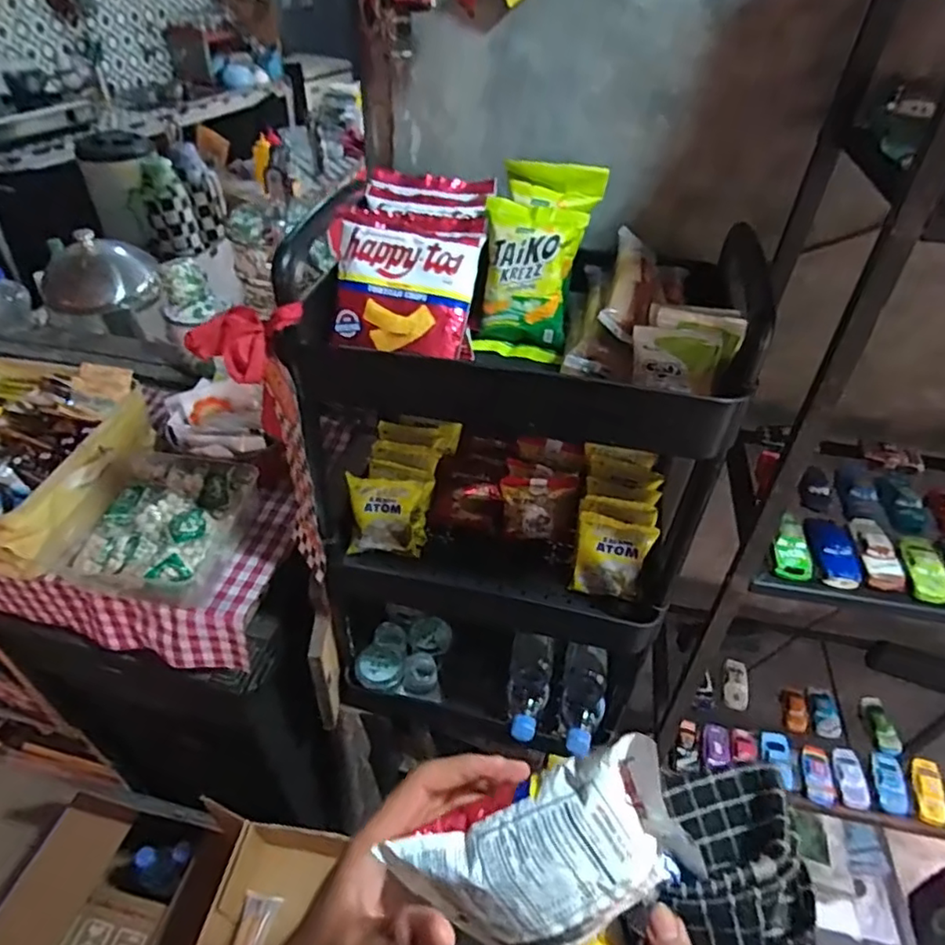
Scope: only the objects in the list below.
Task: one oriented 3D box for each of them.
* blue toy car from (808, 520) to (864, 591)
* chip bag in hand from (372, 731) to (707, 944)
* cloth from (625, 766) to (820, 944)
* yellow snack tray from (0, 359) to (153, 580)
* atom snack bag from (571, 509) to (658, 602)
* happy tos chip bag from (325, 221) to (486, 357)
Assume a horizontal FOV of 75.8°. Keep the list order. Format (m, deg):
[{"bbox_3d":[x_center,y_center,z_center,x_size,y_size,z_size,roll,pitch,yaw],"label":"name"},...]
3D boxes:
[{"bbox_3d":[0.366,0.079,0.620,0.042,0.018,0.083,7,43,4],"label":"blue toy car"},{"bbox_3d":[0.037,0.184,0.288,0.144,0.097,0.063,-2,43,-6],"label":"chip bag in hand"},{"bbox_3d":[0.130,0.210,0.312,0.081,0.042,0.113,22,46,19],"label":"cloth"},{"bbox_3d":[-0.628,-0.035,0.834,0.310,0.115,0.301,12,43,10],"label":"yellow snack tray"},{"bbox_3d":[0.171,0.104,0.740,0.088,0.095,0.029,10,4,13],"label":"atom snack bag"},{"bbox_3d":[-0.067,-0.181,0.601,0.132,0.125,0.045,12,4,4],"label":"happy tos chip bag"}]

